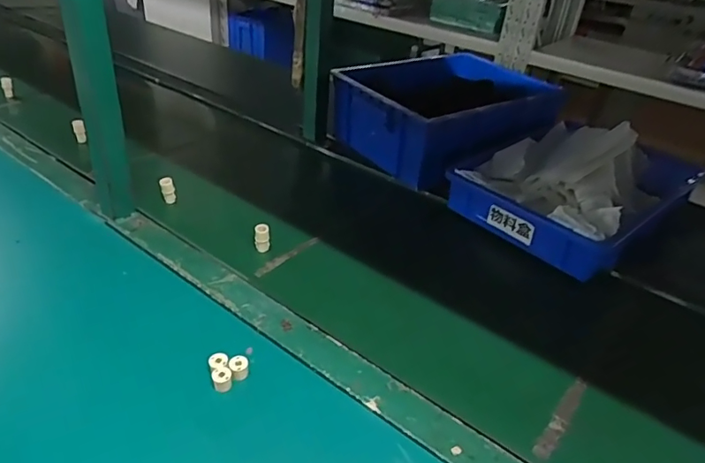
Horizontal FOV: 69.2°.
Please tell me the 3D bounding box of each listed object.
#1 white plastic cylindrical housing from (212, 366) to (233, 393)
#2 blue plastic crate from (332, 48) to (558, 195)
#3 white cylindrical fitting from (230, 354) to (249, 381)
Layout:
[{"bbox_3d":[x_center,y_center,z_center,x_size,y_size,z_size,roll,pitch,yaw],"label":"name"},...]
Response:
[{"bbox_3d":[-0.141,0.160,0.554,0.020,0.016,0.021,3,35,-2],"label":"white plastic cylindrical housing"},{"bbox_3d":[0.173,-0.239,1.048,0.323,0.144,0.341,-22,43,-34],"label":"blue plastic crate"},{"bbox_3d":[-0.126,0.152,0.569,0.020,0.021,0.019,-7,37,-17],"label":"white cylindrical fitting"}]

